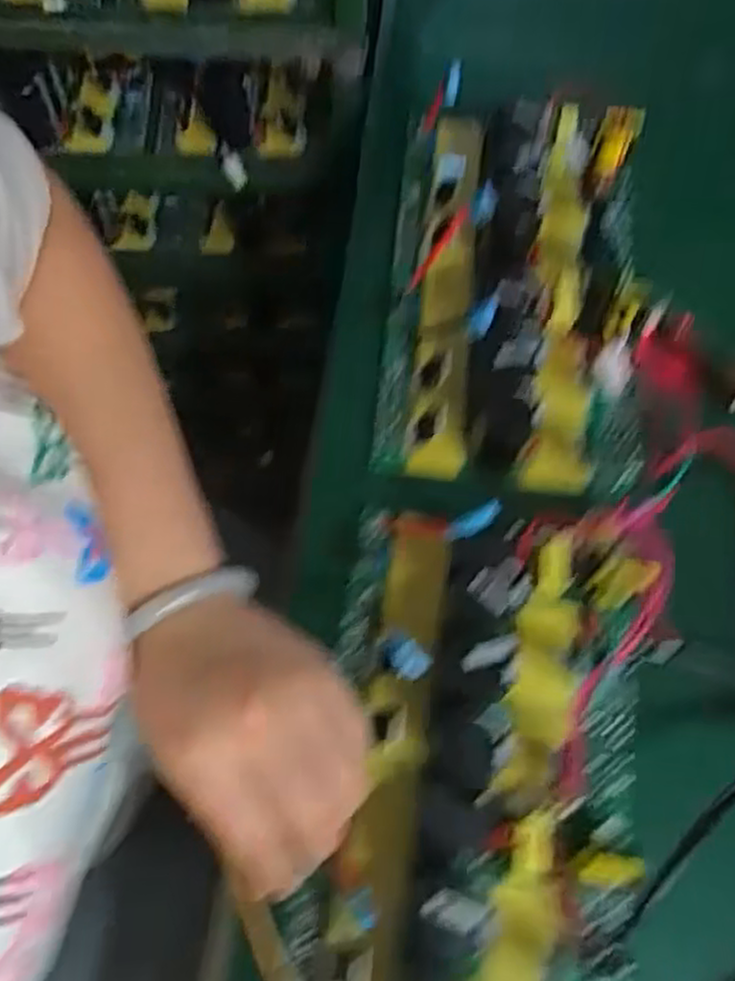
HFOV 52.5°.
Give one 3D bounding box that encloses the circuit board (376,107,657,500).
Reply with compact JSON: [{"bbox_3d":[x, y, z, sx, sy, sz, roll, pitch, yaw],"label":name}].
[{"bbox_3d":[0.084,-0.125,0.409,0.139,0.052,0.242,7,69,0],"label":"circuit board"}]

